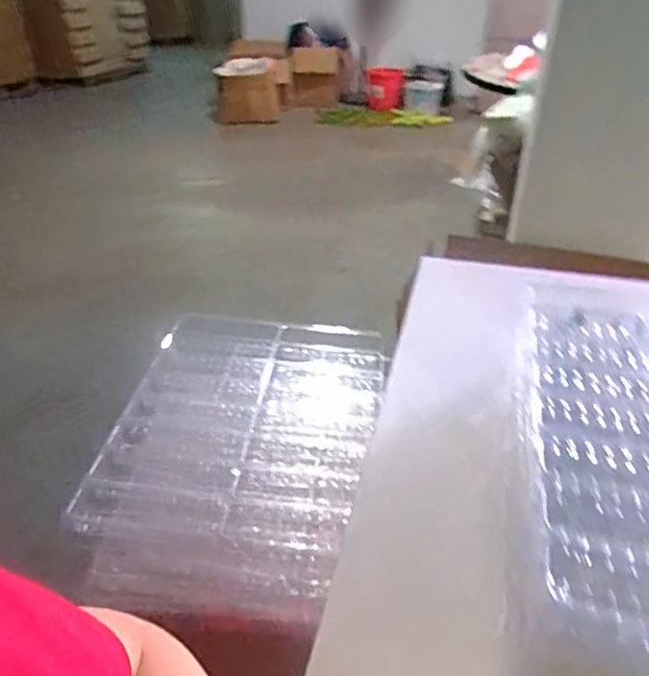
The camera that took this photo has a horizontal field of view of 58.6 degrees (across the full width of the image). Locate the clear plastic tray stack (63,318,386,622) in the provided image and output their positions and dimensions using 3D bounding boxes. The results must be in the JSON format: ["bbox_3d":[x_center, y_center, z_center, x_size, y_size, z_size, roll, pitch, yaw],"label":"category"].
[{"bbox_3d":[-0.102,0.137,0.800,0.331,0.086,0.455,8,36,2],"label":"clear plastic tray stack"}]

